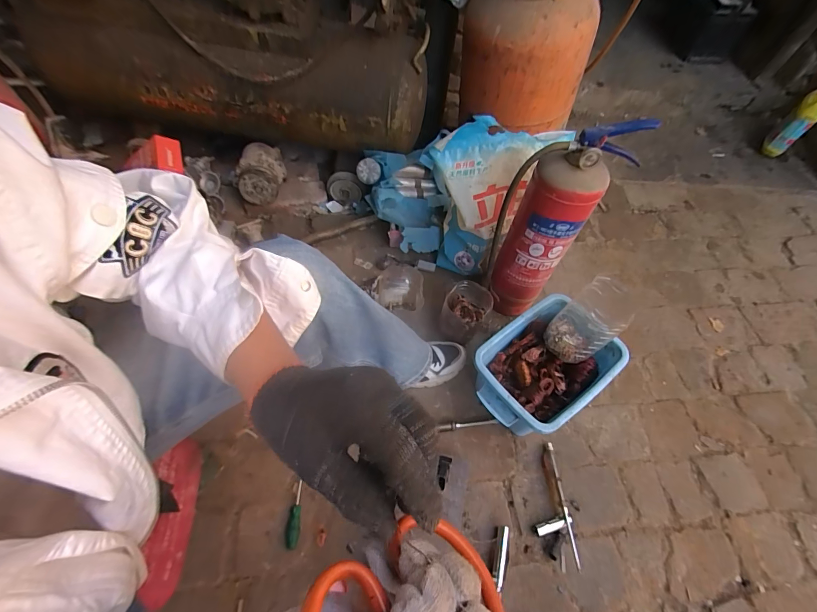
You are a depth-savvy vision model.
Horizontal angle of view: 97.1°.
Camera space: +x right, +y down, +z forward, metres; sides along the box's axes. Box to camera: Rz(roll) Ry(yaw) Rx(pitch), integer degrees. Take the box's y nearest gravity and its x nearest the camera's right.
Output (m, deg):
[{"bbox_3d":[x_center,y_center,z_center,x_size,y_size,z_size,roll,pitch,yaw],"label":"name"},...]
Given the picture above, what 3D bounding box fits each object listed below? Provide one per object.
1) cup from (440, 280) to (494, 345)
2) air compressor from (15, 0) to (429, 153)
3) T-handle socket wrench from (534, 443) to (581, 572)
[{"bbox_3d":[0.130,0.019,0.833,0.094,0.123,0.104,30,62,13],"label":"cup"},{"bbox_3d":[-0.363,-0.800,0.850,0.862,0.617,0.488,8,59,1],"label":"air compressor"},{"bbox_3d":[0.268,0.376,0.689,0.070,0.022,0.209,-1,59,-4],"label":"T-handle socket wrench"}]

